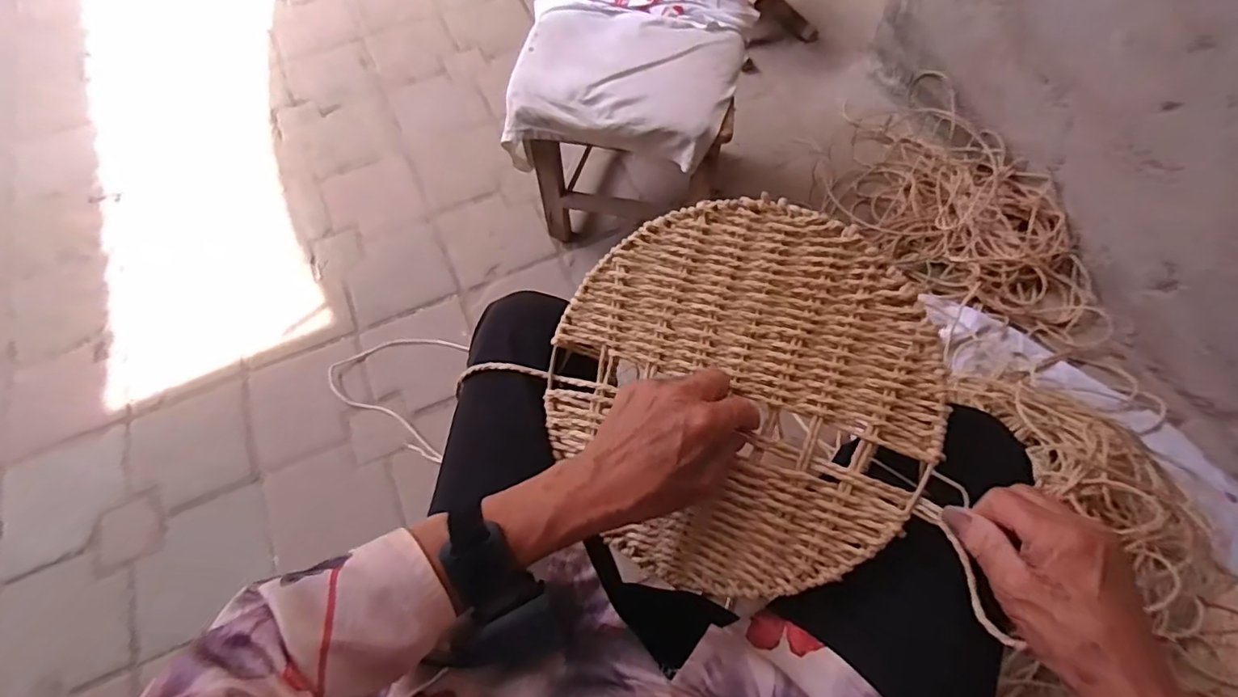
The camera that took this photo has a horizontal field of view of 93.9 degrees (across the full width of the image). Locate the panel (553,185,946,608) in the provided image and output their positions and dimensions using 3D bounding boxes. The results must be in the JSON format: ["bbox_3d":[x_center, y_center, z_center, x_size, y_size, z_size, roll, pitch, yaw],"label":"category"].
[{"bbox_3d":[0.086,0.030,0.425,0.265,0.006,0.278,-1,86,15],"label":"panel"}]

